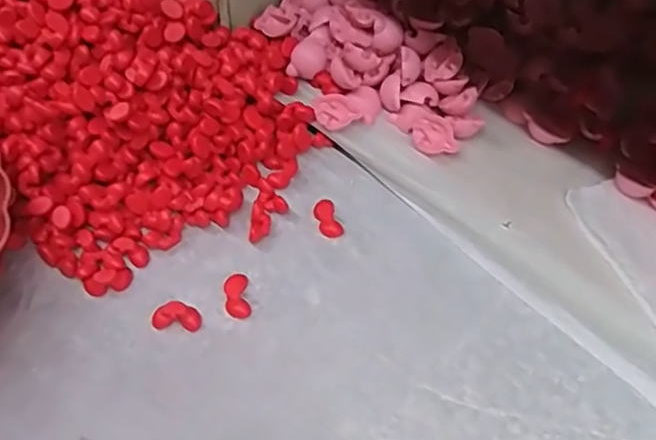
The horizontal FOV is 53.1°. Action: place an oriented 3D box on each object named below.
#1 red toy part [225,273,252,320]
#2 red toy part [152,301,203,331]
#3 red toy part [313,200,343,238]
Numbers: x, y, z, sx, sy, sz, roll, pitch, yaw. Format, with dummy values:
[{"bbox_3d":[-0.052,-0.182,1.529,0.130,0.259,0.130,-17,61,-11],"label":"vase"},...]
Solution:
[{"bbox_3d":[-0.060,0.050,0.438,0.016,0.007,0.032,-9,57,-8],"label":"red toy part"},{"bbox_3d":[-0.098,0.062,0.425,0.031,0.016,0.014,4,56,1],"label":"red toy part"},{"bbox_3d":[0.000,-0.001,0.474,0.016,0.005,0.031,-15,58,-11],"label":"red toy part"}]

